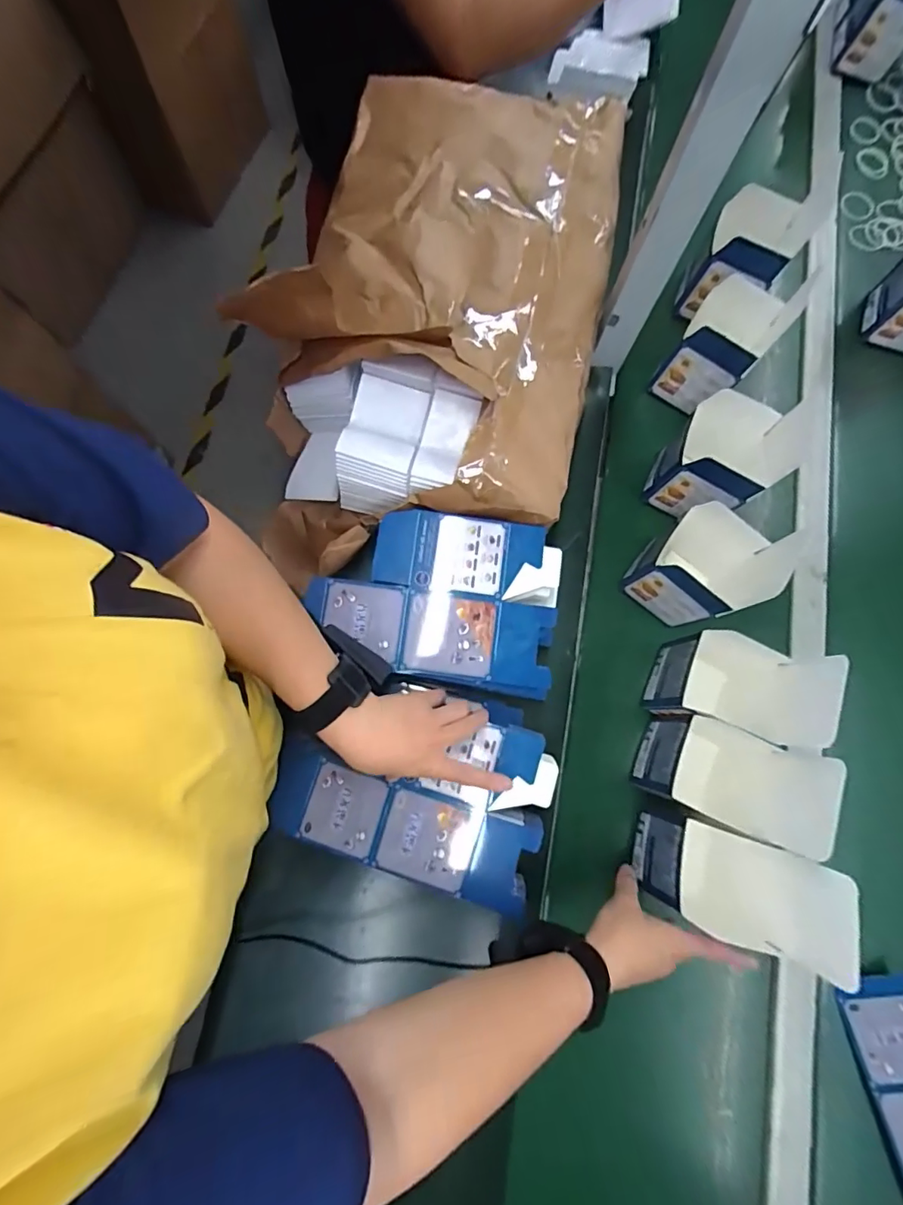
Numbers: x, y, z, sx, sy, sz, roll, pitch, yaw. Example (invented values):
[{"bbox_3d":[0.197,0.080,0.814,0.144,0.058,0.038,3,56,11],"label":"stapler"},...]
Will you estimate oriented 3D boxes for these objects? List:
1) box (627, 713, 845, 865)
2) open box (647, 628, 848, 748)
[{"bbox_3d":[0.264,0.159,0.495,0.104,0.185,0.099,23,78,4],"label":"box"},{"bbox_3d":[0.290,0.085,0.511,0.121,0.135,0.110,20,78,4],"label":"open box"}]

